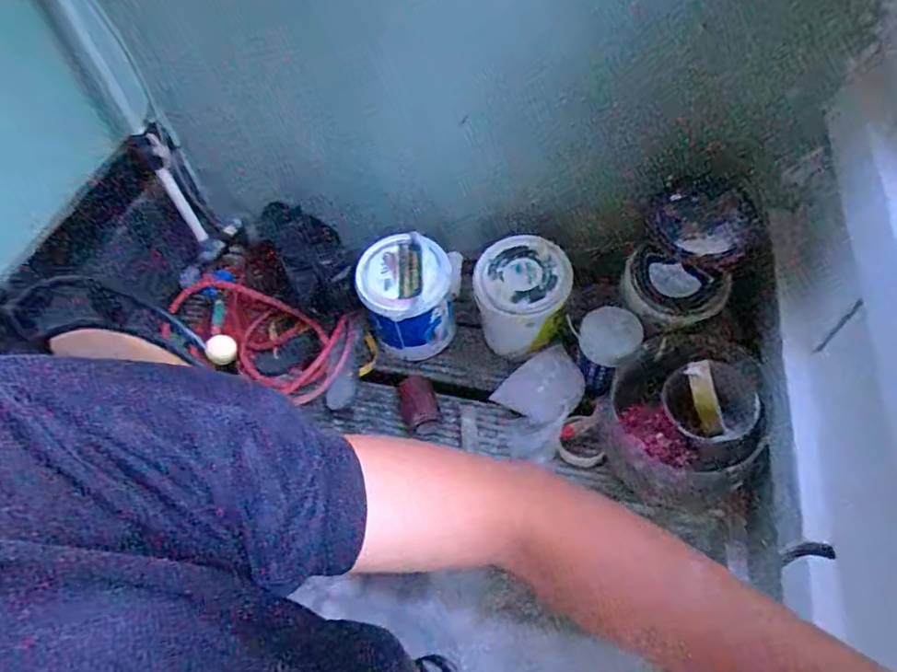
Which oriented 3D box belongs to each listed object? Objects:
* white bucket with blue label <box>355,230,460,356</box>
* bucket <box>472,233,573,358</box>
[{"bbox_3d":[-0.085,-0.080,1.197,0.176,0.208,0.152,-13,55,-4],"label":"white bucket with blue label"},{"bbox_3d":[0.144,-0.083,1.170,0.177,0.180,0.162,-5,55,2],"label":"bucket"}]

